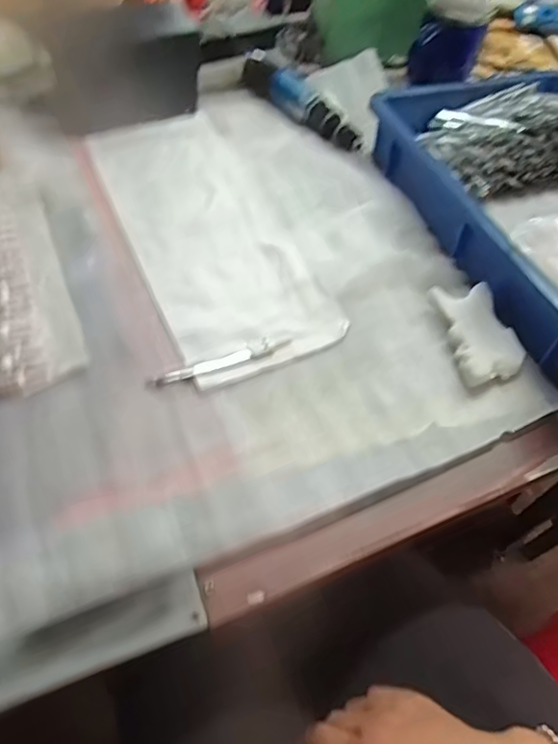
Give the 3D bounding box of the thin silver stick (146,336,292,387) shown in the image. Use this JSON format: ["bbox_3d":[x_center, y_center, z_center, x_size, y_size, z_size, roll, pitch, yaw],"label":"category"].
[{"bbox_3d":[-0.050,-0.010,0.469,0.125,0.007,0.017,-21,58,-20],"label":"thin silver stick"}]

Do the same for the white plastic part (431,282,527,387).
[{"bbox_3d":[0.180,-0.037,0.497,0.055,0.029,0.096,-8,54,-12],"label":"white plastic part"}]

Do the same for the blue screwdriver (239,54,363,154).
[{"bbox_3d":[0.026,-0.348,0.696,0.046,0.034,0.216,-31,62,-26],"label":"blue screwdriver"}]

